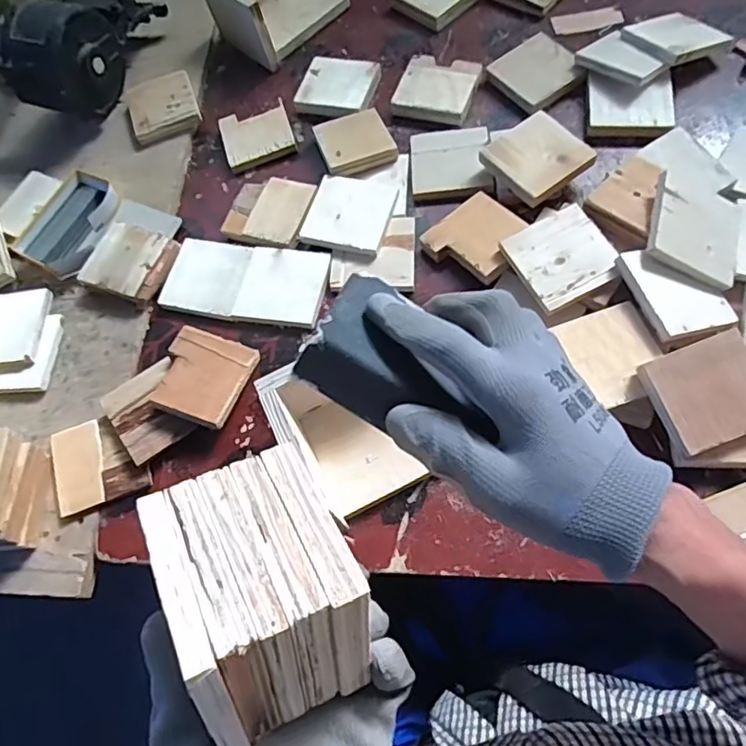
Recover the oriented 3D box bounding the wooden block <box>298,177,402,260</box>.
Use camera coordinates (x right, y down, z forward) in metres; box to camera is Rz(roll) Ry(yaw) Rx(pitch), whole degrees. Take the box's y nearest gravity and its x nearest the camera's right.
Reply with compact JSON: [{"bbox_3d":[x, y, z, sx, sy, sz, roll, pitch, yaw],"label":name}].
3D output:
[{"bbox_3d":[-0.025,-0.174,0.629,0.089,0.015,0.089,14,68,11],"label":"wooden block"}]

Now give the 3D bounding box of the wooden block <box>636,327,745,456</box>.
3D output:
[{"bbox_3d":[0.286,0.016,0.481,0.091,0.015,0.083,-20,78,-4],"label":"wooden block"}]

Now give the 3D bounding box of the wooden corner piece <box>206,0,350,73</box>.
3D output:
[{"bbox_3d":[-0.135,-0.520,0.770,0.162,0.080,0.132,-43,69,-13],"label":"wooden corner piece"}]

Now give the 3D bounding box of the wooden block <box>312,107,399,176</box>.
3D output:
[{"bbox_3d":[-0.021,-0.273,0.667,0.081,0.017,0.080,-19,66,-3],"label":"wooden block"}]

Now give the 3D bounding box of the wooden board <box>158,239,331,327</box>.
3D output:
[{"bbox_3d":[-0.139,-0.098,0.626,0.174,0.017,0.089,7,66,7],"label":"wooden board"}]

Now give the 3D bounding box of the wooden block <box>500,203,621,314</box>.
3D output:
[{"bbox_3d":[0.184,-0.114,0.553,0.090,0.016,0.091,-27,66,-7],"label":"wooden block"}]

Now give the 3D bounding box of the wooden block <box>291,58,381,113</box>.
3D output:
[{"bbox_3d":[-0.045,-0.365,0.720,0.094,0.017,0.083,16,68,12],"label":"wooden block"}]

